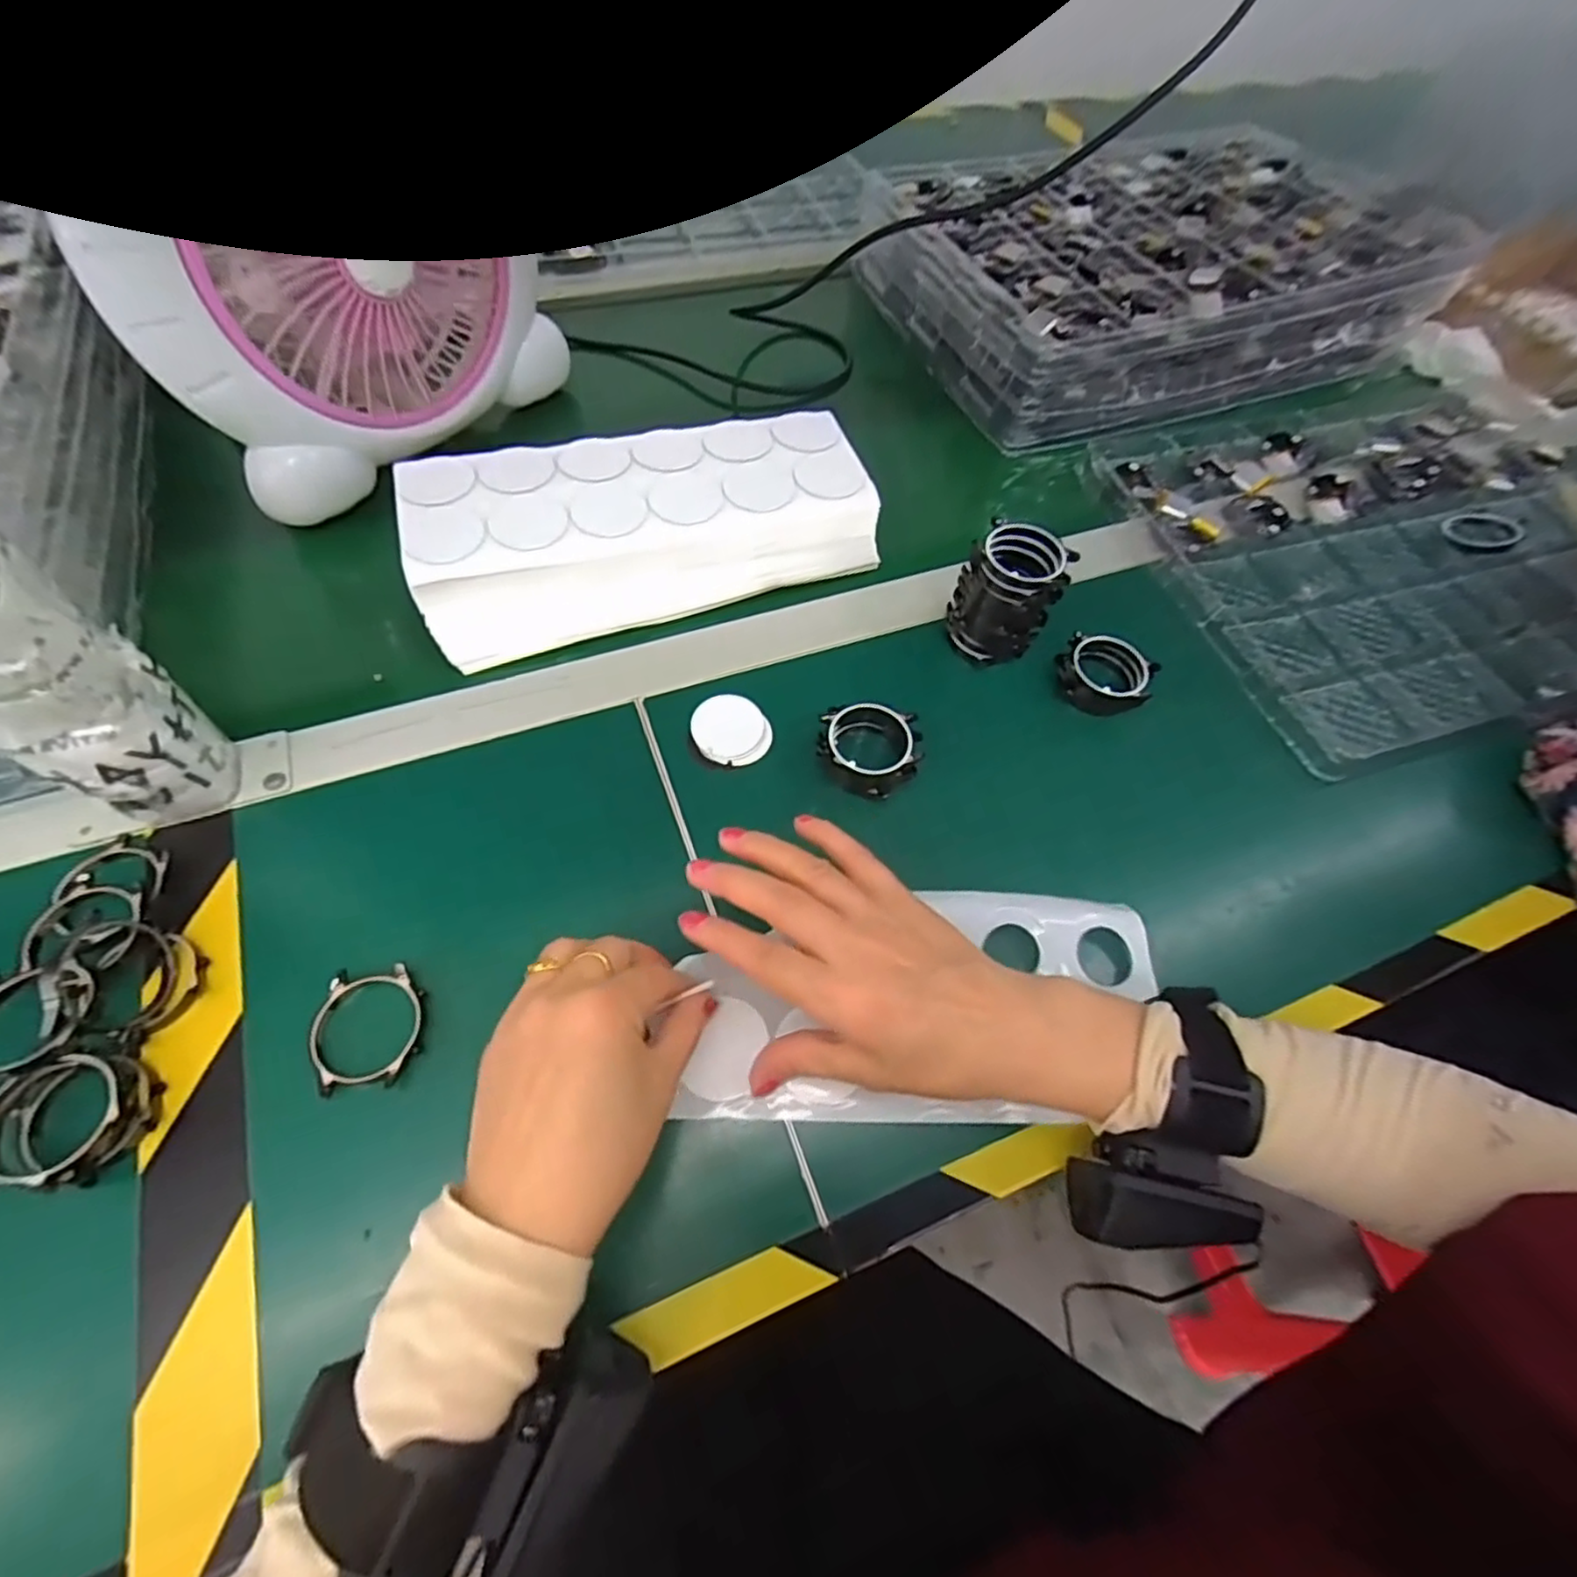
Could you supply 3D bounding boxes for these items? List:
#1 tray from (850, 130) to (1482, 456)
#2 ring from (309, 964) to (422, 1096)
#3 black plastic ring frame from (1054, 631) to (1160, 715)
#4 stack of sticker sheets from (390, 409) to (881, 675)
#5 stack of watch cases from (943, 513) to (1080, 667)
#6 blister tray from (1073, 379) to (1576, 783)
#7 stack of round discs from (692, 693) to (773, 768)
[{"bbox_3d":[0.328,-0.479,0.624,0.462,0.077,0.306,-19,64,-15],"label":"tray"},{"bbox_3d":[-0.185,0.105,0.304,0.044,0.008,0.052,-7,61,-9],"label":"ring"},{"bbox_3d":[0.193,-0.070,0.427,0.054,0.027,0.047,22,61,8],"label":"black plastic ring frame"},{"bbox_3d":[-0.088,-0.166,0.441,0.279,0.055,0.118,-14,63,-12],"label":"stack of sticker sheets"},{"bbox_3d":[0.129,-0.116,0.413,0.058,0.067,0.049,26,62,10],"label":"stack of watch cases"},{"bbox_3d":[0.444,-0.191,0.517,0.409,0.031,0.303,-18,63,-14],"label":"blister tray"},{"bbox_3d":[-0.033,-0.033,0.396,0.041,0.006,0.046,-36,69,-22],"label":"stack of round discs"}]

